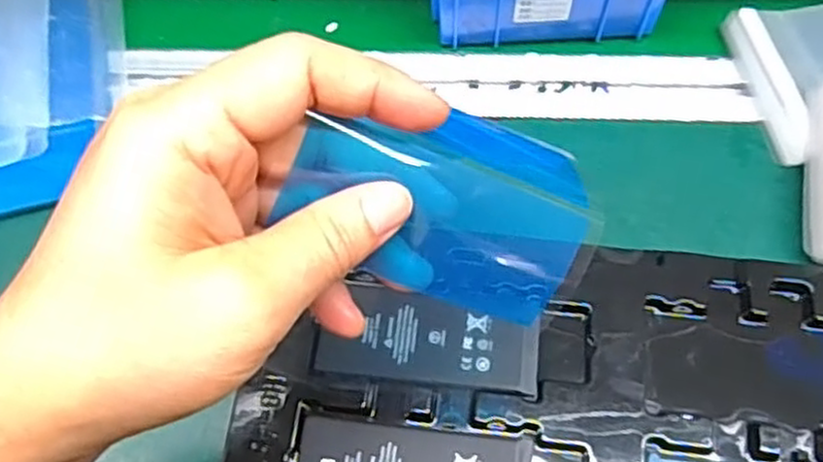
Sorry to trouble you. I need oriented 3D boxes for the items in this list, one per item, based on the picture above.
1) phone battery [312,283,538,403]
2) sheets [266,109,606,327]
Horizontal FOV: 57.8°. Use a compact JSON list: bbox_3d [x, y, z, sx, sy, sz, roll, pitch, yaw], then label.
[{"bbox_3d":[0.008,0.049,0.339,0.098,0.004,0.042,6,65,5],"label":"phone battery"},{"bbox_3d":[0.013,-0.008,0.222,0.099,0.006,0.053,22,95,-23],"label":"sheets"}]

